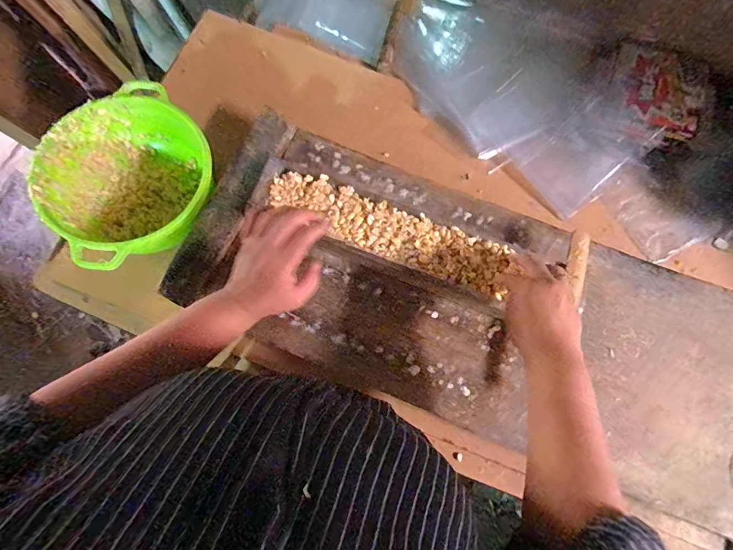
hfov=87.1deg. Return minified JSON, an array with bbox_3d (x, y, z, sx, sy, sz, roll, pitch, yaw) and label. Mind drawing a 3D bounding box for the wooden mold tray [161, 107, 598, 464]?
[{"bbox_3d":[0.019,-0.009,0.499,0.468,0.078,0.305,23,76,8],"label":"wooden mold tray"}]

